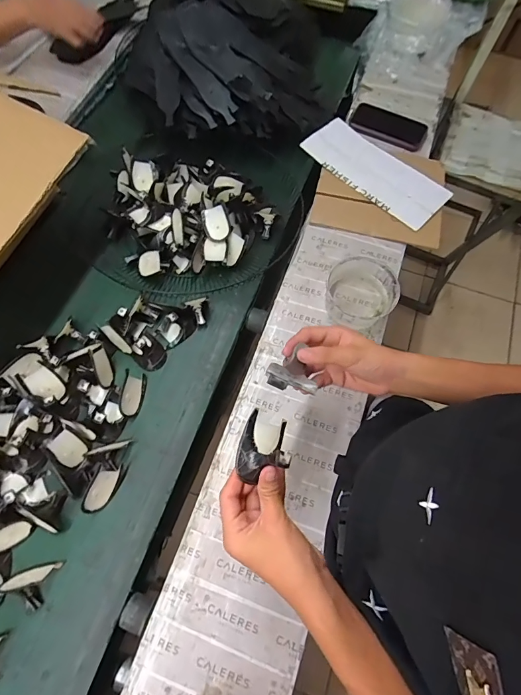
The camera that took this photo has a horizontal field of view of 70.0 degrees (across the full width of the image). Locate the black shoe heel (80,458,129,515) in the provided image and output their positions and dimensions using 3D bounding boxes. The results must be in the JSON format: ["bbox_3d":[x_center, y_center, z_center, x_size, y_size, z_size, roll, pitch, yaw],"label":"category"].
[{"bbox_3d":[-0.228,0.202,0.538,0.031,0.033,0.076,24,70,8],"label":"black shoe heel"}]

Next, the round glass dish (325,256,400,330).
[{"bbox_3d":[0.167,-0.090,0.633,0.111,0.062,0.106,0,69,-1],"label":"round glass dish"}]

